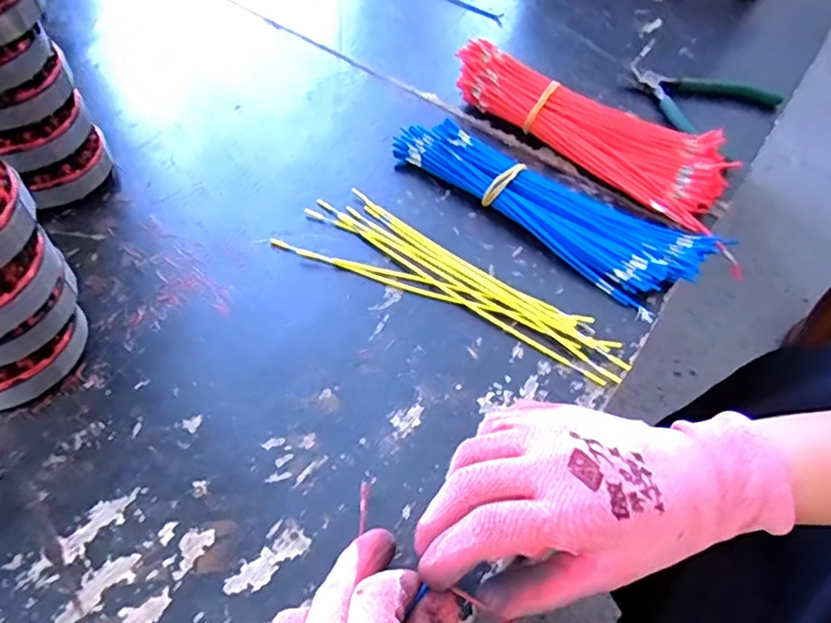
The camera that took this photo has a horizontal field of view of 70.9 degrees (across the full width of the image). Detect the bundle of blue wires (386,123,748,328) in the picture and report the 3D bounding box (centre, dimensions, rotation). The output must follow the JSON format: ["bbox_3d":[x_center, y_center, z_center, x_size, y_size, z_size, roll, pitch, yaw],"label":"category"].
[{"bbox_3d":[0.106,-0.093,0.469,0.253,0.028,0.090,35,59,18],"label":"bundle of blue wires"}]

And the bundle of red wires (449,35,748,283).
[{"bbox_3d":[0.157,-0.160,0.511,0.269,0.045,0.095,40,60,21],"label":"bundle of red wires"}]

